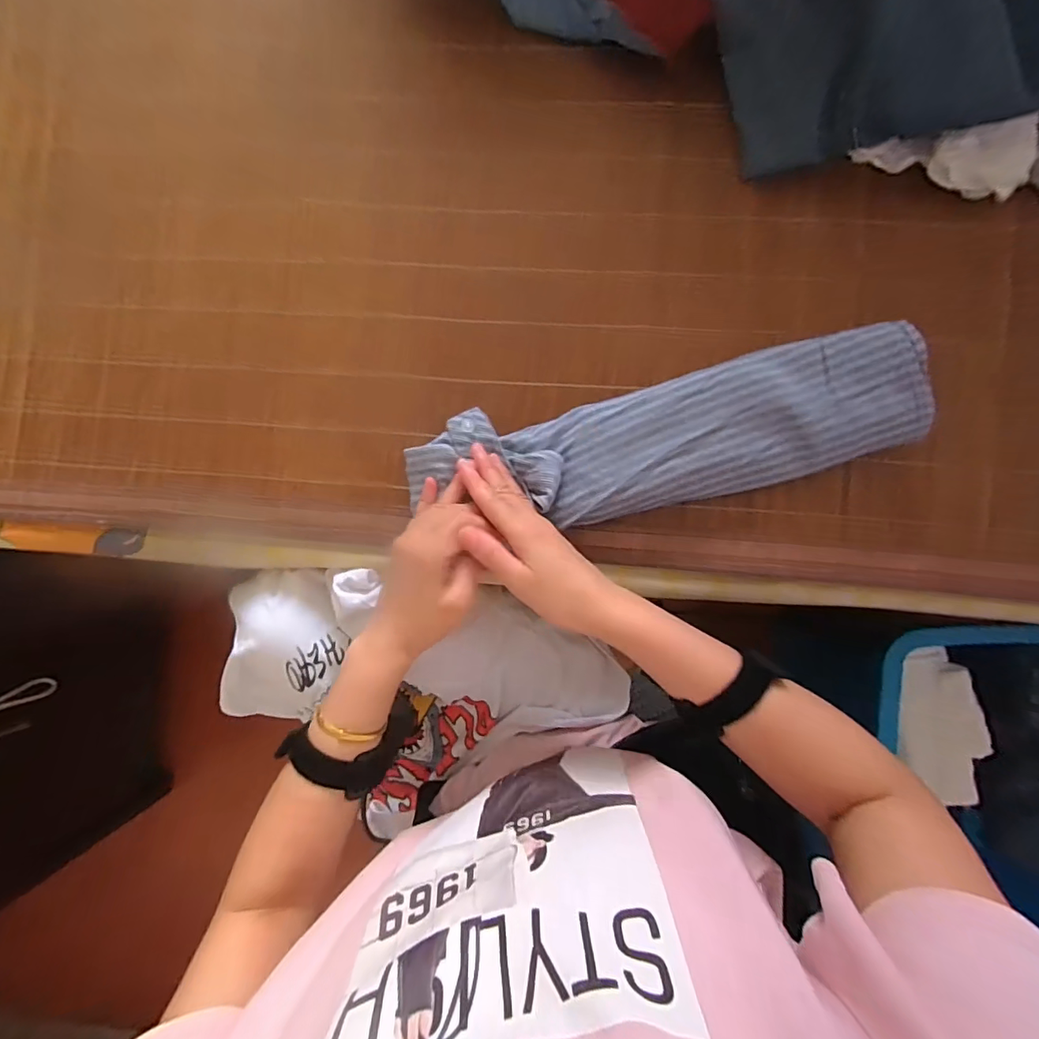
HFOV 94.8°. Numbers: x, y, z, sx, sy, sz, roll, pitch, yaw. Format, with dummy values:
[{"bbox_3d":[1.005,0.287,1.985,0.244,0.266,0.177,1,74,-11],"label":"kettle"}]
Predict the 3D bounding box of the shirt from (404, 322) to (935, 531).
[{"bbox_3d":[0.105,-0.064,0.377,0.381,0.035,0.106,-10,89,7],"label":"shirt"}]

